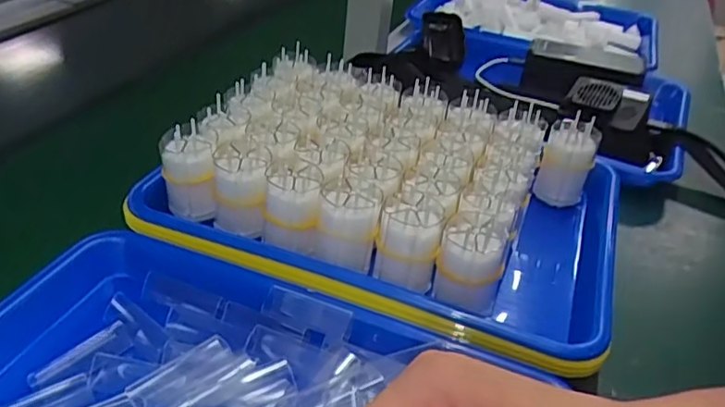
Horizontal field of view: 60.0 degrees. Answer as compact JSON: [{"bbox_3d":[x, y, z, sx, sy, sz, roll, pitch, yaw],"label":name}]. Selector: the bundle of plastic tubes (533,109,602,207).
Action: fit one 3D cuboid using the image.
[{"bbox_3d":[0.162,-0.033,0.500,0.039,0.064,0.045,22,37,22],"label":"bundle of plastic tubes"}]

